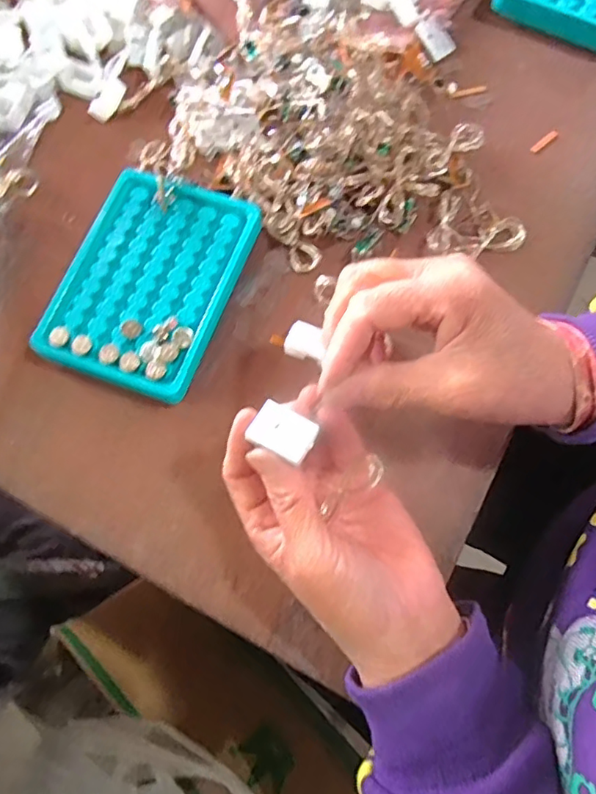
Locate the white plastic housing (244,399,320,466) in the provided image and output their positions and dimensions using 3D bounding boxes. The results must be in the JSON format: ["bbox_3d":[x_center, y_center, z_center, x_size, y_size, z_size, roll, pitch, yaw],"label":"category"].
[{"bbox_3d":[-0.006,0.014,0.239,0.026,0.004,0.019,29,75,8],"label":"white plastic housing"}]

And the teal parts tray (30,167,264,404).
[{"bbox_3d":[-0.091,-0.071,0.339,0.100,0.023,0.134,19,75,7],"label":"teal parts tray"}]

